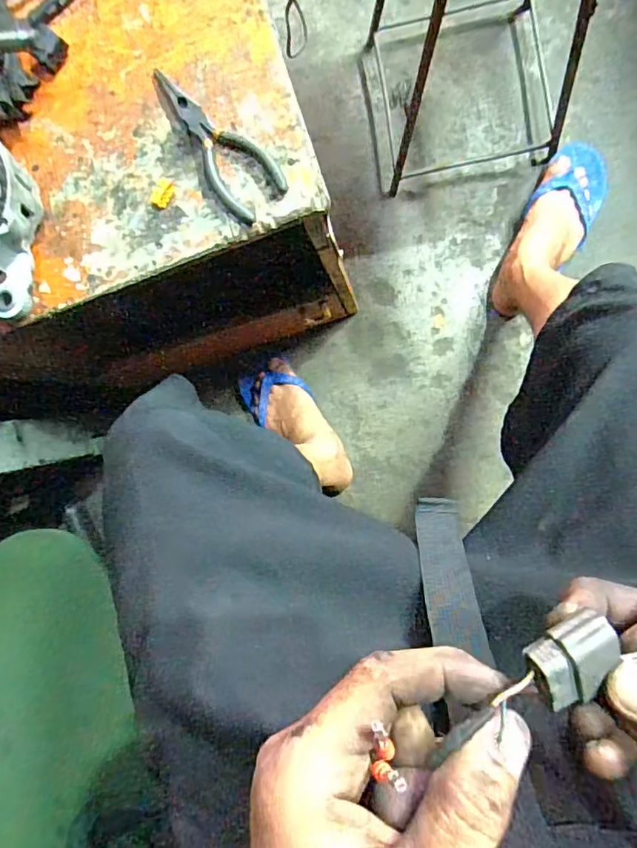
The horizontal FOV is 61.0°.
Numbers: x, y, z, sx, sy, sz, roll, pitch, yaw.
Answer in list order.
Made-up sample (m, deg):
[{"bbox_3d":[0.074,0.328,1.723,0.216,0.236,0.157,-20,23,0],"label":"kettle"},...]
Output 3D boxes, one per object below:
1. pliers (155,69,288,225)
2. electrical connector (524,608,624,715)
[{"bbox_3d":[-0.091,-0.234,0.447,0.049,0.012,0.148,-42,86,7],"label":"pliers"},{"bbox_3d":[0.086,0.080,0.179,0.029,0.009,0.026,-24,89,8],"label":"electrical connector"}]

